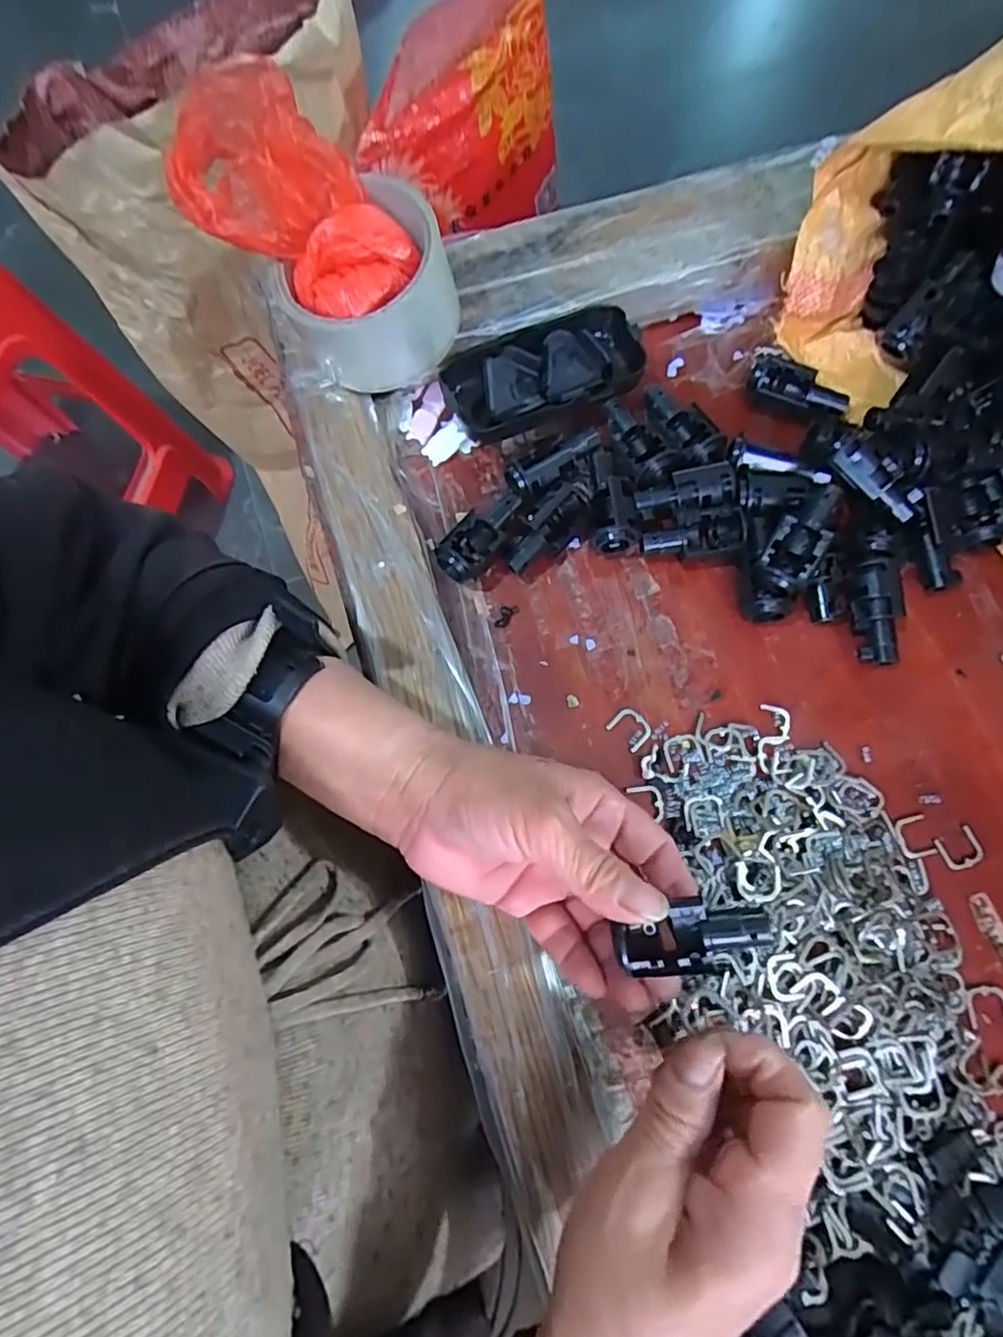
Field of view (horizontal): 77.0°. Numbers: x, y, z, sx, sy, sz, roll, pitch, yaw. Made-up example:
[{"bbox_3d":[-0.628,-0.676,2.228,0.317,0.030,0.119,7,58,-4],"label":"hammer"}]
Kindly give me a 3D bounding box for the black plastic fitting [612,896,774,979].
[{"bbox_3d":[0.069,0.095,0.224,0.050,0.020,0.021,-22,74,18],"label":"black plastic fitting"}]

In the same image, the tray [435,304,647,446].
[{"bbox_3d":[0.024,-0.163,0.354,0.106,0.025,0.052,-19,75,-7],"label":"tray"}]

